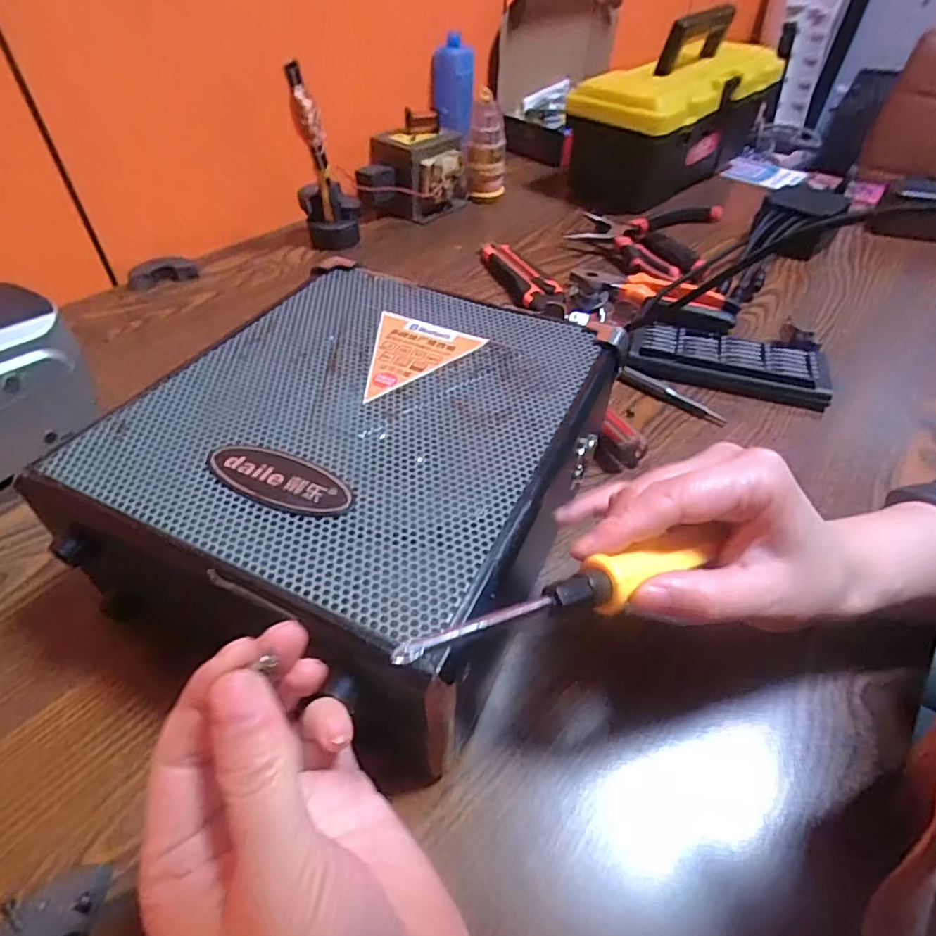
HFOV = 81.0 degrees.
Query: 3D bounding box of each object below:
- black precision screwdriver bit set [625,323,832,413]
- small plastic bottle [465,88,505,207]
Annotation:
[{"bbox_3d":[0.214,-0.089,0.462,0.155,0.025,0.068,13,46,10],"label":"black precision screwdriver bit set"},{"bbox_3d":[0.026,-0.410,0.710,0.048,0.107,0.062,7,46,5],"label":"small plastic bottle"}]

